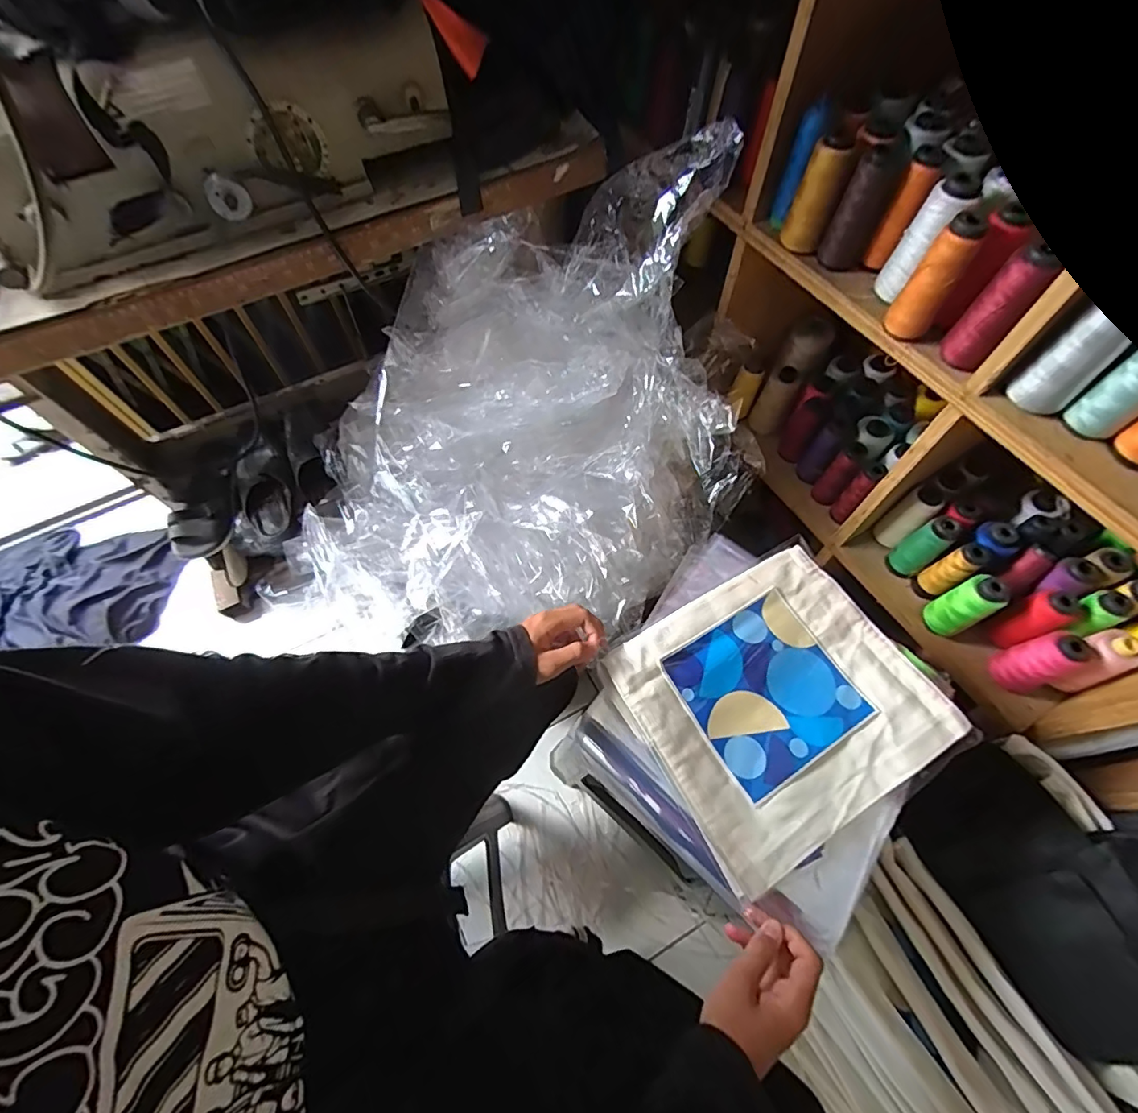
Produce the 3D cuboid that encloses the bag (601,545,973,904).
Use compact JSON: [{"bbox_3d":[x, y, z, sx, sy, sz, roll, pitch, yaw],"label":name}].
[{"bbox_3d":[0.210,0.136,0.515,0.270,0.028,0.240,-29,66,-13],"label":"bag"}]

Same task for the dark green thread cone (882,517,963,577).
[{"bbox_3d":[0.491,-0.012,0.726,0.041,0.111,0.044,-32,67,-14],"label":"dark green thread cone"}]

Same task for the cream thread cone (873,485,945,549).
[{"bbox_3d":[0.482,-0.058,0.736,0.047,0.104,0.043,-37,68,-16],"label":"cream thread cone"}]

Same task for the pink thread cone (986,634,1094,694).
[{"bbox_3d":[0.586,0.131,0.647,0.047,0.107,0.053,-18,64,-8],"label":"pink thread cone"}]

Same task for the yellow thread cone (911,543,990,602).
[{"bbox_3d":[0.515,0.022,0.709,0.035,0.108,0.038,0,63,1],"label":"yellow thread cone"}]

